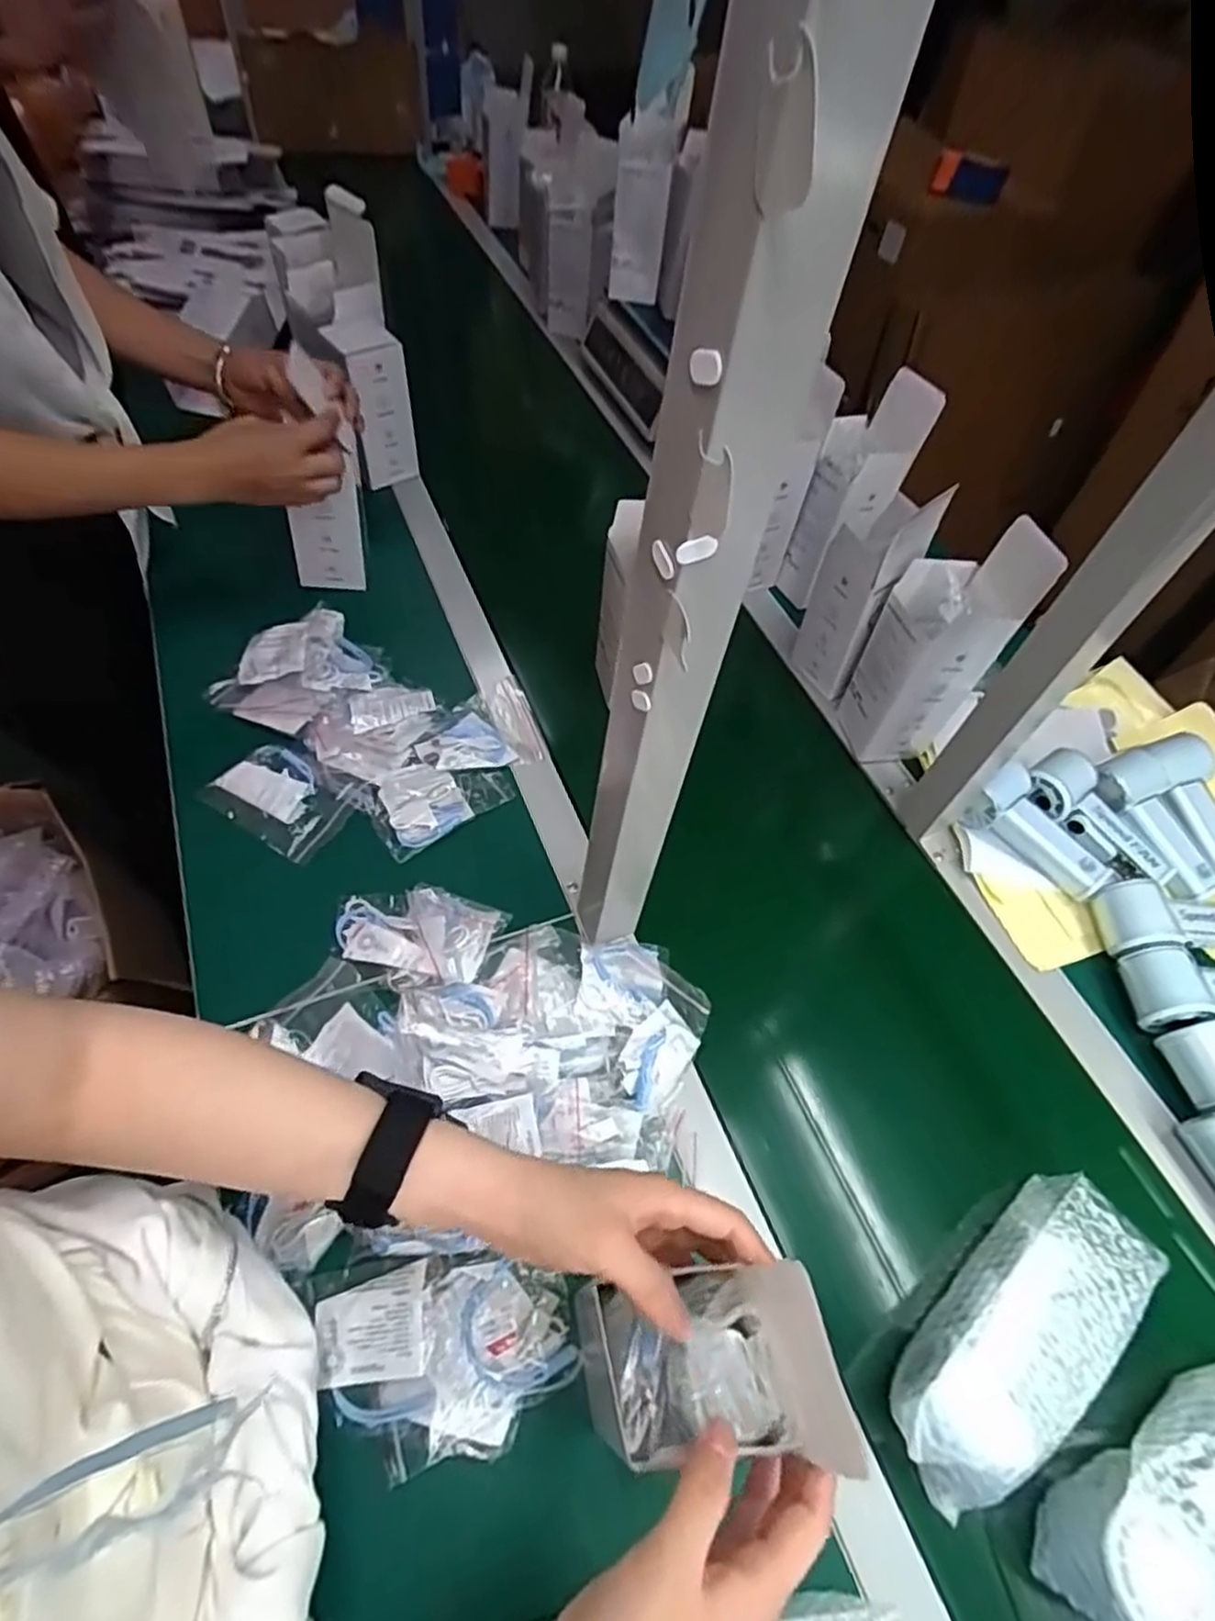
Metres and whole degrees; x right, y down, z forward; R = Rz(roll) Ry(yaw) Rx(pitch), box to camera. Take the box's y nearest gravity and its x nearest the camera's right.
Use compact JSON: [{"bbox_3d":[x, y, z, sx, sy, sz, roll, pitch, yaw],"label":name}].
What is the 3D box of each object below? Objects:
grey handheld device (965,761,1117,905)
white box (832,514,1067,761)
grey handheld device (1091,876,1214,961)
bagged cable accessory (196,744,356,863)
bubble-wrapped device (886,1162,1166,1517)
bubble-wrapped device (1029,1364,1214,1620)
[{"bbox_3d":[0.408,0.027,0.692,0.061,0.036,0.127,-33,63,-25],"label":"grey handheld device"},{"bbox_3d":[0.307,-0.156,0.693,0.093,0.236,0.081,2,54,-4],"label":"white box"},{"bbox_3d":[0.515,0.095,0.662,0.154,0.056,0.064,-5,55,-9],"label":"grey handheld device"},{"bbox_3d":[-0.293,-0.014,0.665,0.125,0.012,0.081,30,57,15],"label":"bagged cable accessory"},{"bbox_3d":[0.261,0.332,0.465,0.199,0.057,0.076,-32,63,-25],"label":"bubble-wrapped device"},{"bbox_3d":[0.339,0.398,0.427,0.217,0.075,0.068,-30,62,-24],"label":"bubble-wrapped device"}]

